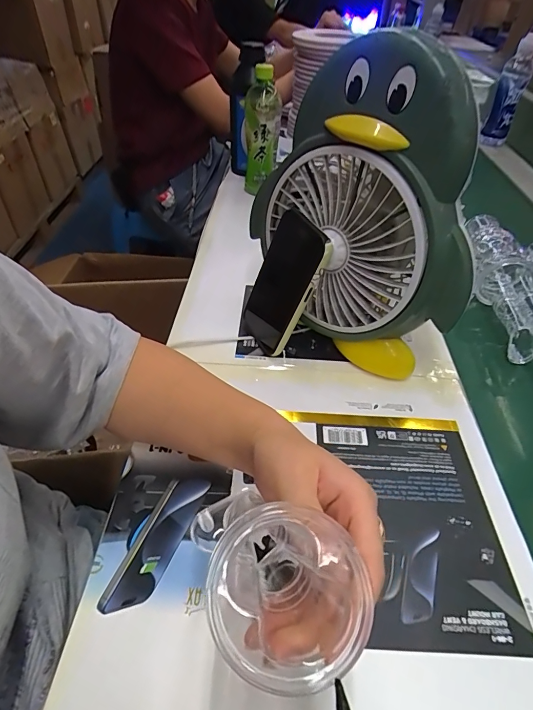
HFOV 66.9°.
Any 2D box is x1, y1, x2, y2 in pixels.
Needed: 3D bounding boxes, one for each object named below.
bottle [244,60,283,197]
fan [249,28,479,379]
[{"bbox_3d":[-0.009,-0.402,0.738,0.063,0.197,0.056,3,44,0],"label":"bottle"},{"bbox_3d":[0.086,-0.132,0.405,0.097,0.285,0.239,-23,50,-25],"label":"fan"}]

